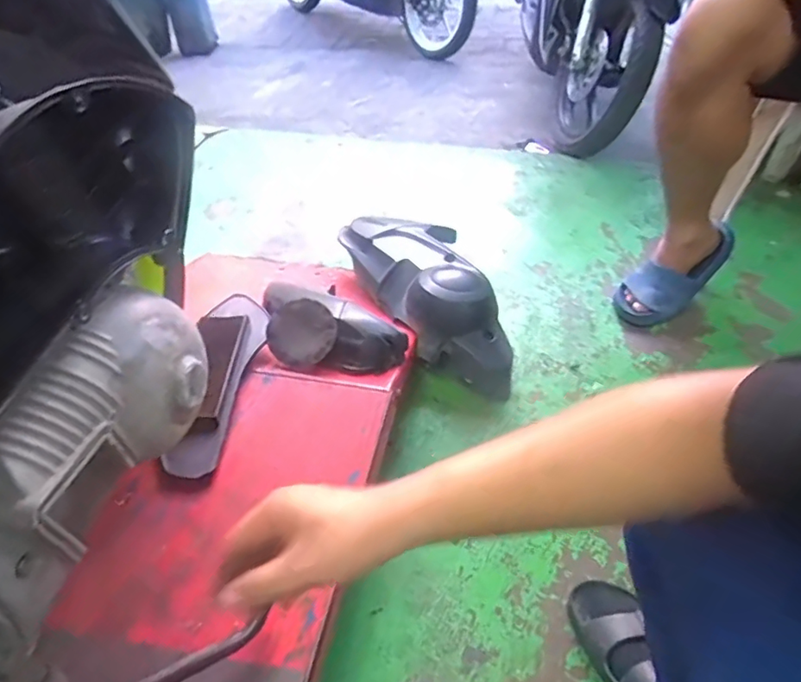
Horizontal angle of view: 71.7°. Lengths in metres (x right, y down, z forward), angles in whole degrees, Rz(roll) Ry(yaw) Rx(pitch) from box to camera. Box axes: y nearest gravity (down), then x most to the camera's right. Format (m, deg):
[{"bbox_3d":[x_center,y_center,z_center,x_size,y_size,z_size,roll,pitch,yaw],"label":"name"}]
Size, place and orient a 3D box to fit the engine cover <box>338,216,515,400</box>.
[{"bbox_3d":[0.068,-0.102,1.106,0.215,0.146,0.488,-23,51,-16],"label":"engine cover"}]

